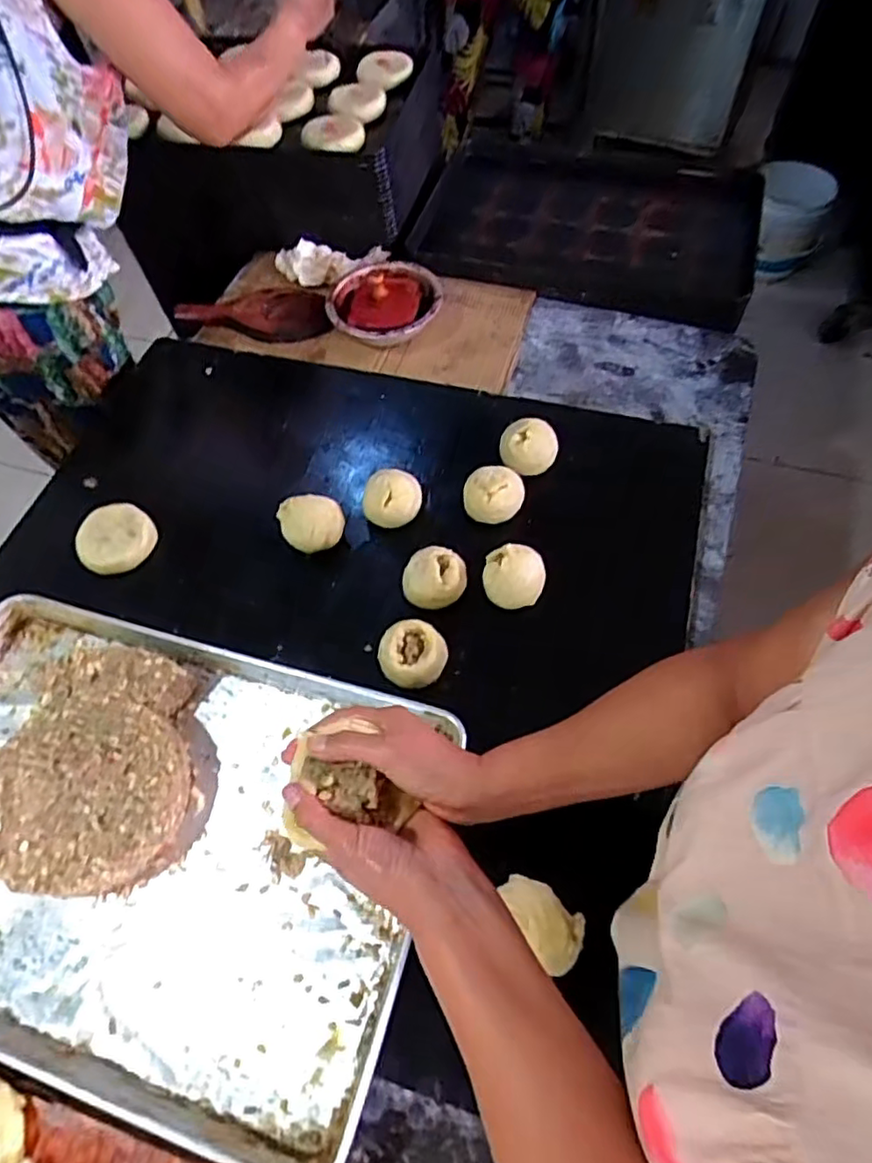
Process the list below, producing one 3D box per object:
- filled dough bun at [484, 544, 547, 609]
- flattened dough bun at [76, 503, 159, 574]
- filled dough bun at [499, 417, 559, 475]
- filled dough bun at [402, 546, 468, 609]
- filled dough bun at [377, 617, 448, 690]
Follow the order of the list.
[{"bbox_3d":[0.095,-0.006,0.777,0.074,0.061,0.061,2,61,5],"label":"filled dough bun"},{"bbox_3d":[-0.430,-0.058,0.852,0.092,0.024,0.097,-2,61,3],"label":"flattened dough bun"},{"bbox_3d":[0.131,-0.187,0.876,0.072,0.061,0.079,-2,61,3],"label":"filled dough bun"},{"bbox_3d":[-0.002,-0.003,0.783,0.078,0.059,0.067,11,63,10],"label":"filled dough bun"},{"bbox_3d":[-0.027,0.088,0.738,0.080,0.063,0.072,-6,61,1],"label":"filled dough bun"}]

